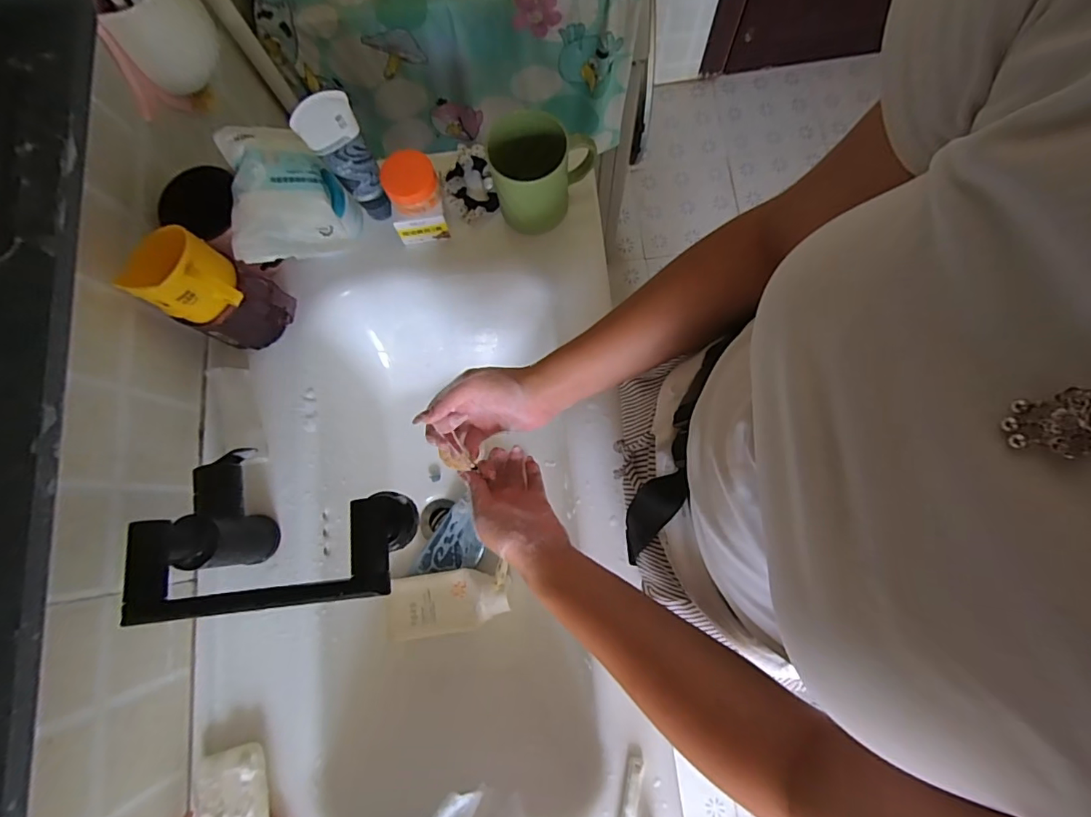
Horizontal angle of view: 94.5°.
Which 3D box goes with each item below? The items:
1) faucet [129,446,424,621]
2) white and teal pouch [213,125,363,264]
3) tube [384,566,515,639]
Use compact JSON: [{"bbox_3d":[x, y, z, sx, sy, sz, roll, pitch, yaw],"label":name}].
[{"bbox_3d":[-0.218,0.102,0.453,0.225,0.165,0.134,-2,78,3],"label":"faucet"},{"bbox_3d":[-0.268,-0.218,0.546,0.101,0.097,0.148,-13,78,1],"label":"white and teal pouch"},{"bbox_3d":[-0.124,0.242,0.626,0.152,0.030,0.072,-7,78,2],"label":"tube"}]

